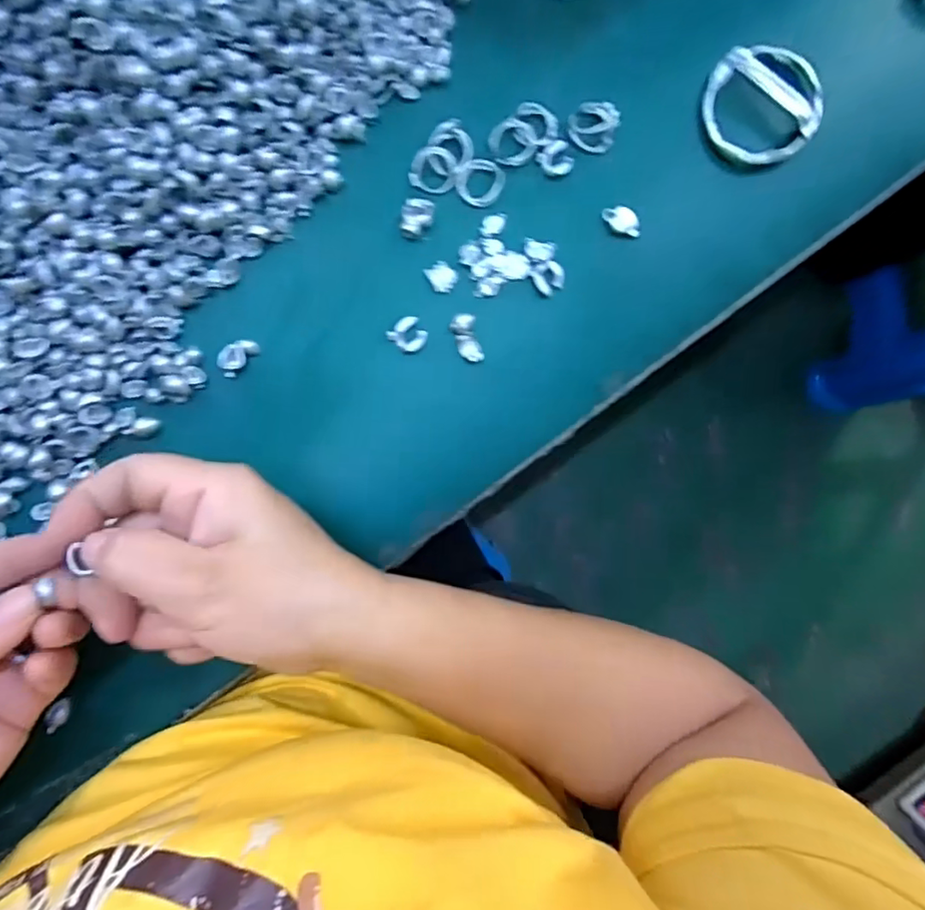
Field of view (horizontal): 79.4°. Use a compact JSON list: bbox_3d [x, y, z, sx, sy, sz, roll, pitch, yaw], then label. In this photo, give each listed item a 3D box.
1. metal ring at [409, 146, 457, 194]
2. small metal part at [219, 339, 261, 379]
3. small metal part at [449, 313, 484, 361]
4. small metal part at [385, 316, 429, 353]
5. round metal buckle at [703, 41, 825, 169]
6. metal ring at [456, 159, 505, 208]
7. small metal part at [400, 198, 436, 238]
[{"bbox_3d":[-0.014,-0.141,0.275,0.022,0.004,0.020,0,90,-6],"label":"metal ring"},{"bbox_3d":[-0.108,-0.047,0.266,0.011,0.007,0.020,41,86,-5],"label":"small metal part"},{"bbox_3d":[0.002,-0.058,0.278,0.013,0.007,0.025,-14,92,-6],"label":"small metal part"},{"bbox_3d":[-0.027,-0.059,0.277,0.017,0.007,0.016,0,90,-6],"label":"small metal part"},{"bbox_3d":[0.158,-0.184,0.292,0.062,0.009,0.062,0,90,-6],"label":"round metal buckle"},{"bbox_3d":[0.009,-0.136,0.278,0.024,0.004,0.022,0,90,-6],"label":"metal ring"},{"bbox_3d":[-0.022,-0.116,0.273,0.015,0.008,0.017,7,89,-6],"label":"small metal part"}]

